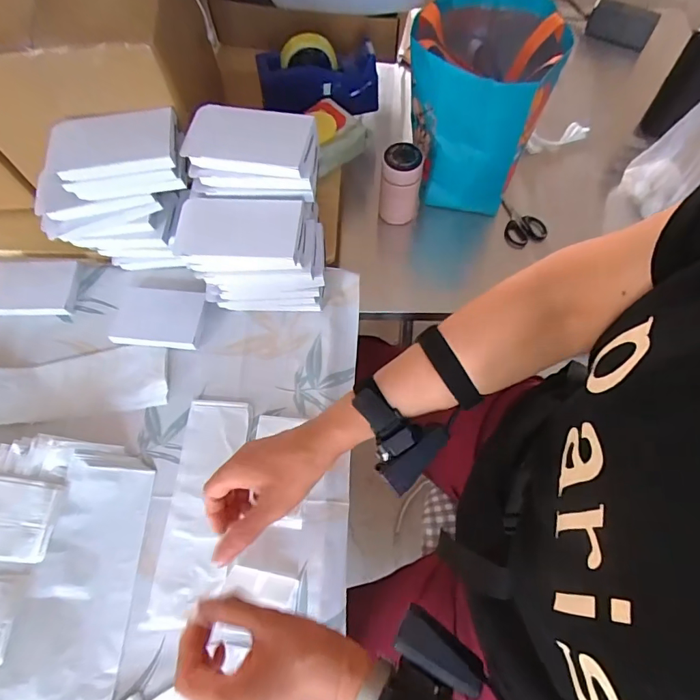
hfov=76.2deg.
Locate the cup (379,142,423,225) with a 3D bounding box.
[{"bbox_3d":[0.083,-0.264,0.731,0.063,0.131,0.061,7,67,4],"label":"cup"}]

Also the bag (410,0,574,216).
[{"bbox_3d":[0.196,-0.394,0.708,0.207,0.224,0.217,25,69,11],"label":"bag"}]

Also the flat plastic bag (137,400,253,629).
[{"bbox_3d":[-0.181,0.188,0.546,0.083,0.013,0.259,4,67,3],"label":"flat plastic bag"}]

